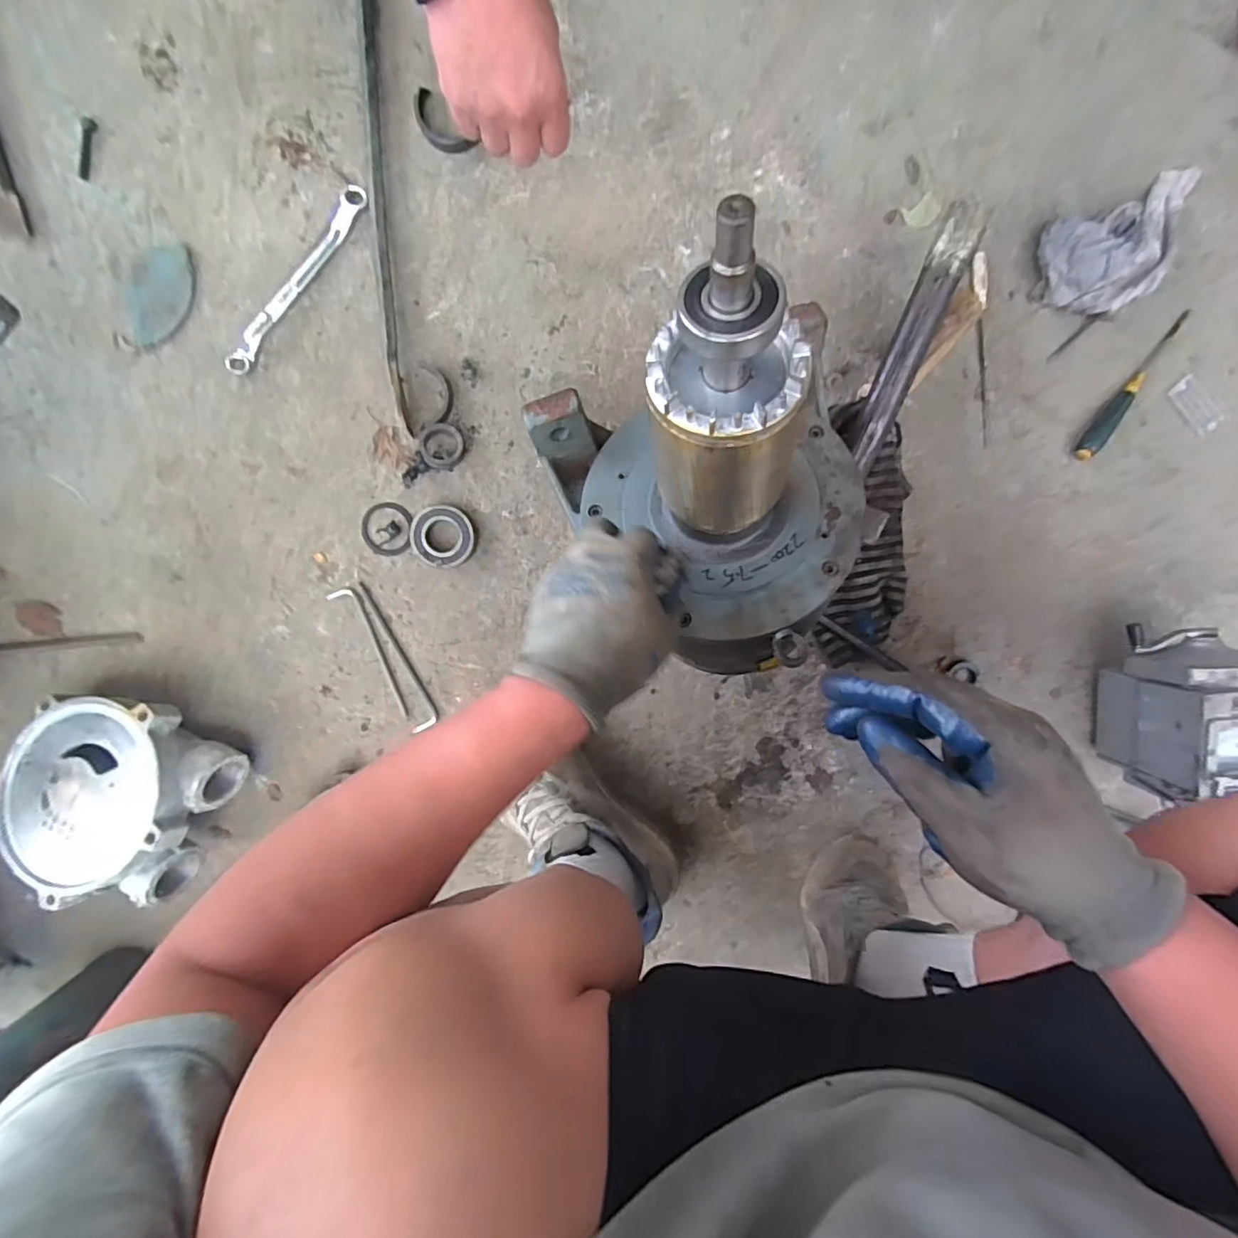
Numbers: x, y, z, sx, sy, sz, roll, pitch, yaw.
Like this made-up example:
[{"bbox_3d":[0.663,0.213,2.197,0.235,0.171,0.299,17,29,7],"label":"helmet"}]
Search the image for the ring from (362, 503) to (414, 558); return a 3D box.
[{"bbox_3d":[-0.260,-0.101,0.640,0.058,0.009,0.059,0,98,0],"label":"ring"}]

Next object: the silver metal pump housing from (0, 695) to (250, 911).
[{"bbox_3d":[-0.558,0.191,0.630,0.255,0.110,0.211,0,98,0],"label":"silver metal pump housing"}]

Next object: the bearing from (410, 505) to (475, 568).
[{"bbox_3d":[-0.196,-0.091,0.632,0.069,0.016,0.066,0,98,0],"label":"bearing"}]

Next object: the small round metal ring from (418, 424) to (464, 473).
[{"bbox_3d":[-0.192,-0.187,0.618,0.047,0.021,0.048,0,98,0],"label":"small round metal ring"}]

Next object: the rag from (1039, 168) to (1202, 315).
[{"bbox_3d":[0.533,-0.388,0.588,0.186,0.045,0.102,-25,97,3],"label":"rag"}]

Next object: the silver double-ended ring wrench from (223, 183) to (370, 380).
[{"bbox_3d":[-0.338,-0.353,0.600,0.024,0.016,0.229,39,96,-5],"label":"silver double-ended ring wrench"}]

